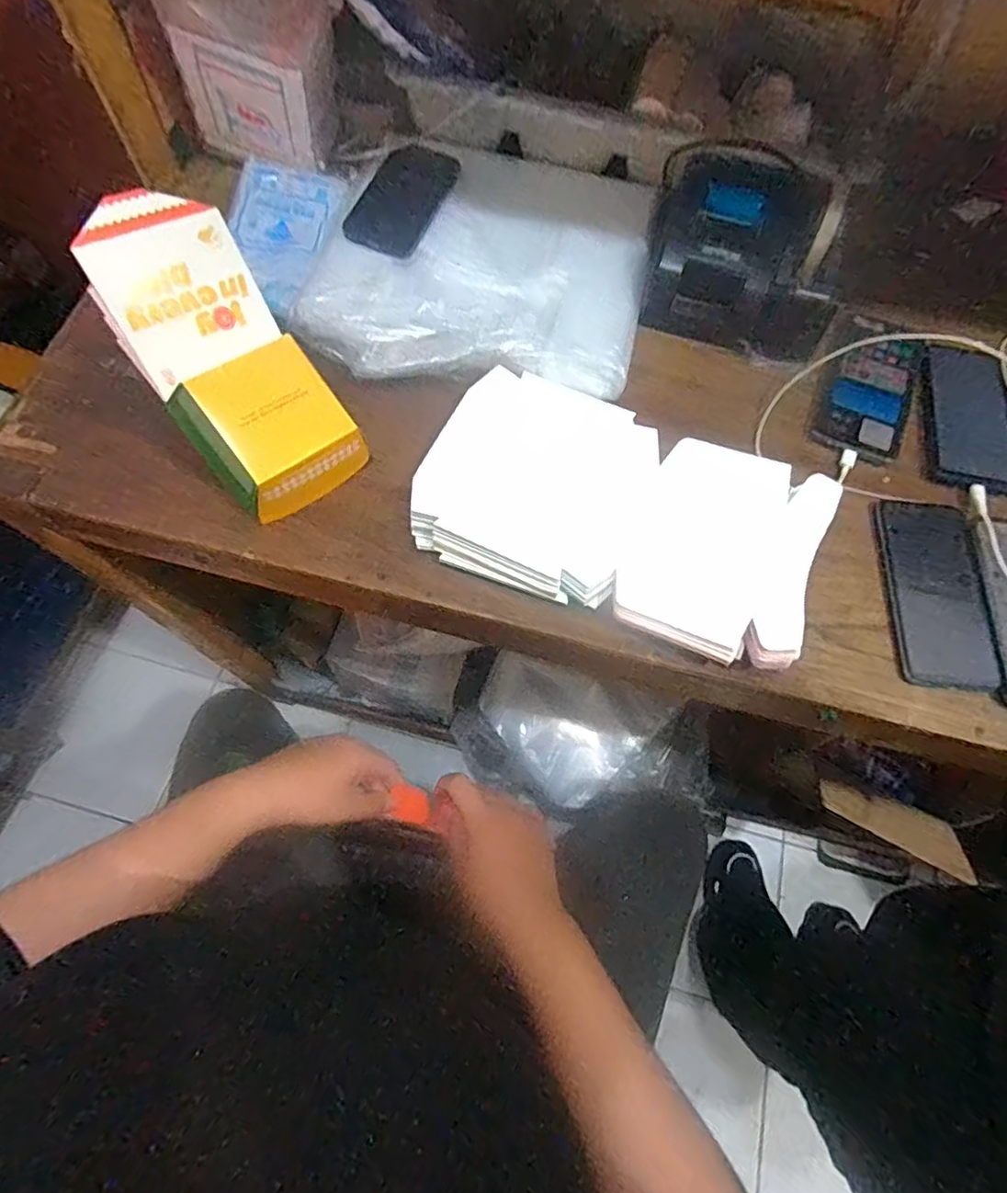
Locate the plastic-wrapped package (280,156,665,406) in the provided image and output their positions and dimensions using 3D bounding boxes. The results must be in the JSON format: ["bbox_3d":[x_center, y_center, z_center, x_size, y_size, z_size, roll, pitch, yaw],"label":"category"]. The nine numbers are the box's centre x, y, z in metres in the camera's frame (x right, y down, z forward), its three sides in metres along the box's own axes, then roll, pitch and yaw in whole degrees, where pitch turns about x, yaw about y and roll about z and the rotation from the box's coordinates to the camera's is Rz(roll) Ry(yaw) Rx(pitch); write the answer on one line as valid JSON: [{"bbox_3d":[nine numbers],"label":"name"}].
[{"bbox_3d":[-0.021,-0.334,0.582,0.321,0.044,0.286,9,67,1],"label":"plastic-wrapped package"}]

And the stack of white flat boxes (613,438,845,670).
[{"bbox_3d":[0.177,-0.038,0.480,0.141,0.042,0.181,21,68,6],"label":"stack of white flat boxes"}]

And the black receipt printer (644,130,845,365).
[{"bbox_3d":[0.231,-0.324,0.550,0.173,0.103,0.130,15,67,3],"label":"black receipt printer"}]

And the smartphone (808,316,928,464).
[{"bbox_3d":[0.354,-0.201,0.560,0.081,0.009,0.154,23,68,7],"label":"smartphone"}]

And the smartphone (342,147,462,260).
[{"bbox_3d":[-0.106,-0.418,0.610,0.073,0.013,0.141,23,71,7],"label":"smartphone"}]

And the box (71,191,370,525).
[{"bbox_3d":[-0.221,-0.184,0.462,0.119,0.066,0.241,-35,96,-13],"label":"box"}]

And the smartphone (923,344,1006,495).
[{"bbox_3d":[0.441,-0.170,0.555,0.079,0.008,0.158,13,67,3],"label":"smartphone"}]

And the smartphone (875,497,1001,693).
[{"bbox_3d":[0.363,-0.006,0.489,0.075,0.014,0.165,7,67,0],"label":"smartphone"}]

